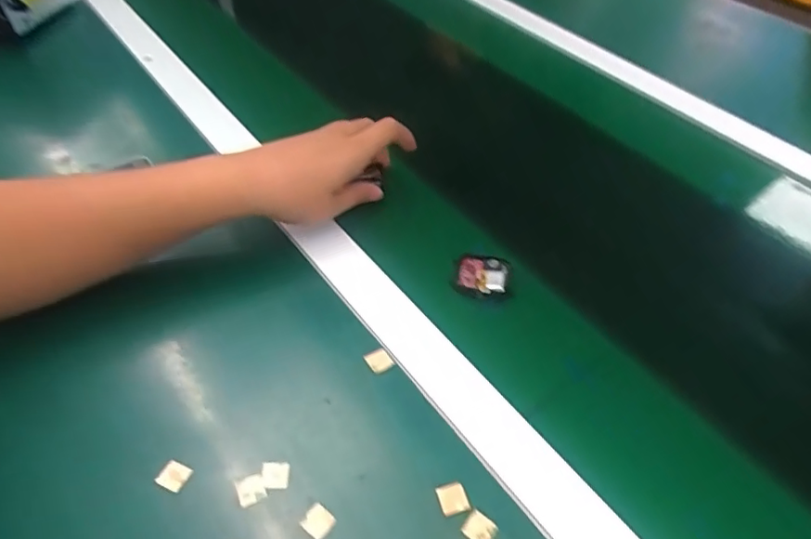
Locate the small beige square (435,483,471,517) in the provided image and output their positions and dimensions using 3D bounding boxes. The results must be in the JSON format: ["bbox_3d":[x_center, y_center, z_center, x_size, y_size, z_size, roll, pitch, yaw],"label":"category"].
[{"bbox_3d":[0.028,0.134,0.333,0.017,0.004,0.017,-12,48,-13],"label":"small beige square"}]

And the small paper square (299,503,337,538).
[{"bbox_3d":[-0.050,0.145,0.324,0.016,0.004,0.016,30,53,24],"label":"small paper square"}]

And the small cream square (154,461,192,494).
[{"bbox_3d":[-0.139,0.124,0.340,0.016,0.006,0.015,19,49,15],"label":"small cream square"}]

